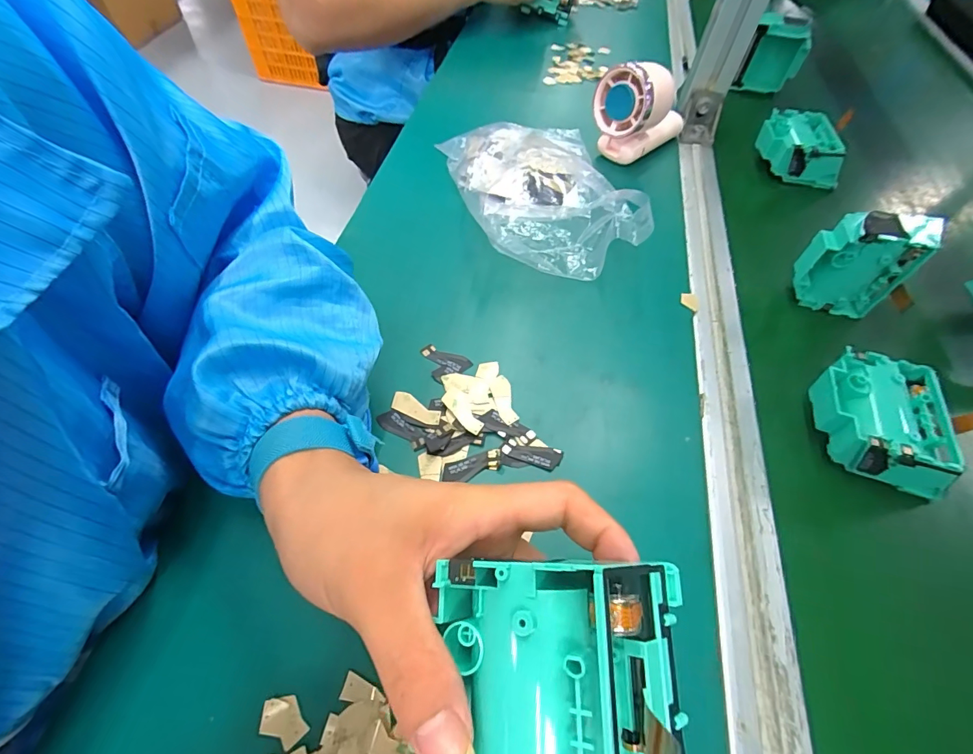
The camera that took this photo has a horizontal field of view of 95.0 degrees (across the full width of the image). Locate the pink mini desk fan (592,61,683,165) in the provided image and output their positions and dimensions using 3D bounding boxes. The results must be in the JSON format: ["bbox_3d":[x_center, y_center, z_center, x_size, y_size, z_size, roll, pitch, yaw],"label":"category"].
[{"bbox_3d":[0.157,-0.269,0.445,0.112,0.084,0.052,-37,66,-24],"label":"pink mini desk fan"}]

